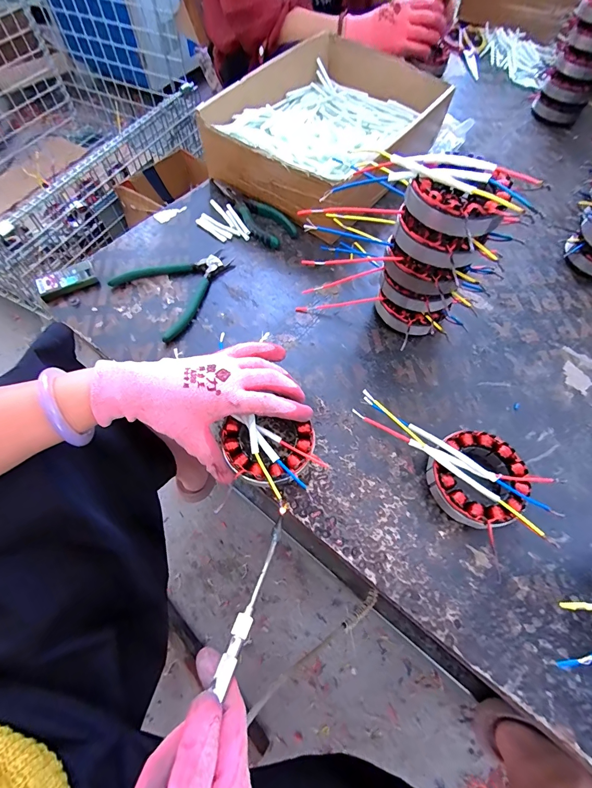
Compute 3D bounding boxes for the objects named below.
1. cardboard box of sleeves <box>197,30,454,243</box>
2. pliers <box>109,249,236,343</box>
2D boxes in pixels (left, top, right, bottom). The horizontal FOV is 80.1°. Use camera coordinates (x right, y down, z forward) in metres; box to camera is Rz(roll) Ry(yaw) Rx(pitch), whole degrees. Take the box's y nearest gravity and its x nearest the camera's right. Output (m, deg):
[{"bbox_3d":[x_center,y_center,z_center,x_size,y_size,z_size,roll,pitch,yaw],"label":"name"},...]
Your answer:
[{"bbox_3d":[0.054,-0.404,0.527,0.238,0.083,0.347,38,70,15],"label":"cardboard box of sleeves"},{"bbox_3d":[-0.143,-0.142,0.445,0.115,0.014,0.136,42,71,16],"label":"pliers"}]

